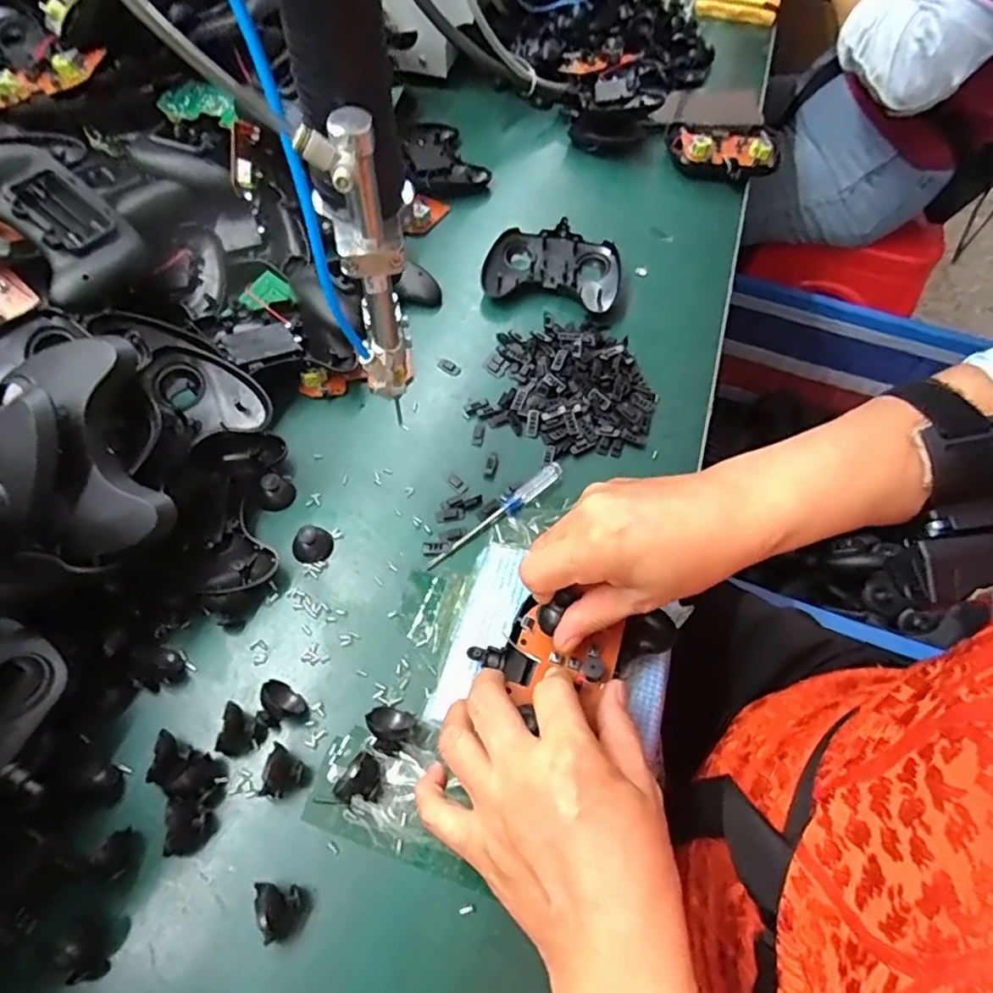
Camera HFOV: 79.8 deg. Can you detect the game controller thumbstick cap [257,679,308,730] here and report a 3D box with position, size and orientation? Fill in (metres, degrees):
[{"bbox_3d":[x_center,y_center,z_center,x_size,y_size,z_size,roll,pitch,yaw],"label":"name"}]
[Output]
[{"bbox_3d":[-0.126,0.121,0.343,0.027,0.018,0.022,32,63,15],"label":"game controller thumbstick cap"}]

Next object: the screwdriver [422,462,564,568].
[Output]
[{"bbox_3d":[0.000,0.013,0.412,0.117,0.012,0.012,-35,67,-21],"label":"screwdriver"}]

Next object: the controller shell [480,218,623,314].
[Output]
[{"bbox_3d":[0.052,-0.212,0.544,0.121,0.023,0.087,11,59,3],"label":"controller shell"}]

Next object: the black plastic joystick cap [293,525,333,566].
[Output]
[{"bbox_3d":[-0.123,0.031,0.396,0.026,0.020,0.022,-37,68,-22],"label":"black plastic joystick cap"}]

